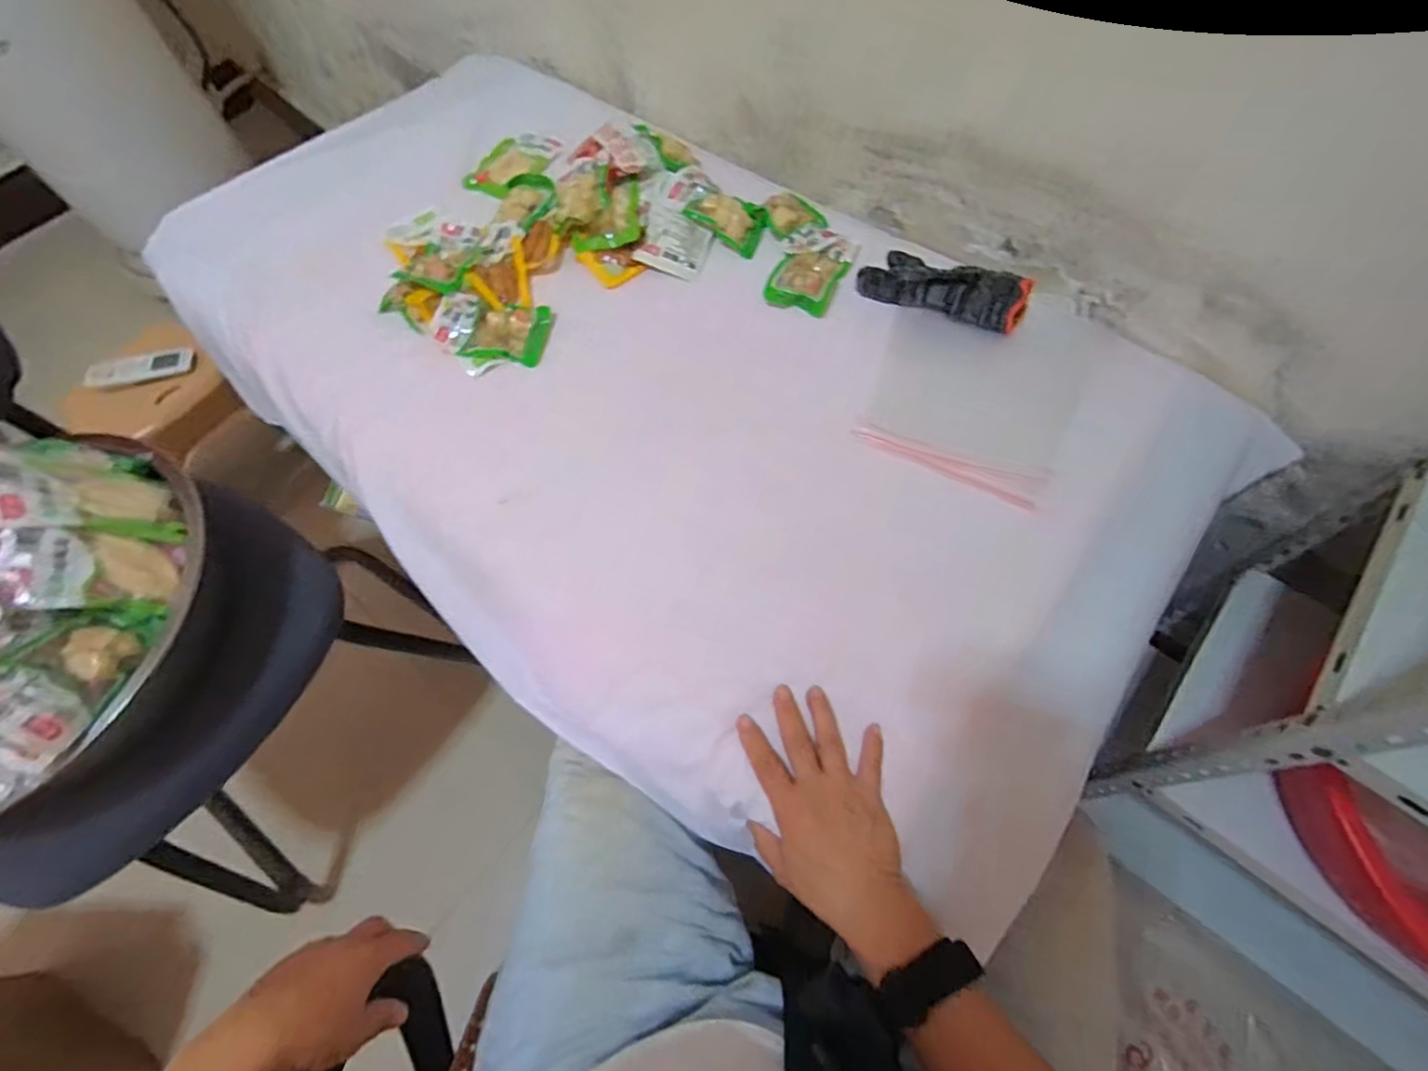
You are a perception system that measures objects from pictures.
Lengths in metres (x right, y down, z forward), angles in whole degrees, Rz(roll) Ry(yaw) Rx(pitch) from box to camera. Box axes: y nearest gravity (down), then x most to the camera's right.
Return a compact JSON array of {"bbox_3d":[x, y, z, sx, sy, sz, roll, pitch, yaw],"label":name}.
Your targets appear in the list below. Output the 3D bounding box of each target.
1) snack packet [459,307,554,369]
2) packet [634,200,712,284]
[{"bbox_3d":[-0.221,-0.221,0.657,0.079,0.018,0.073,6,62,9],"label":"snack packet"},{"bbox_3d":[-0.048,-0.342,0.709,0.080,0.021,0.075,20,68,11],"label":"packet"}]

